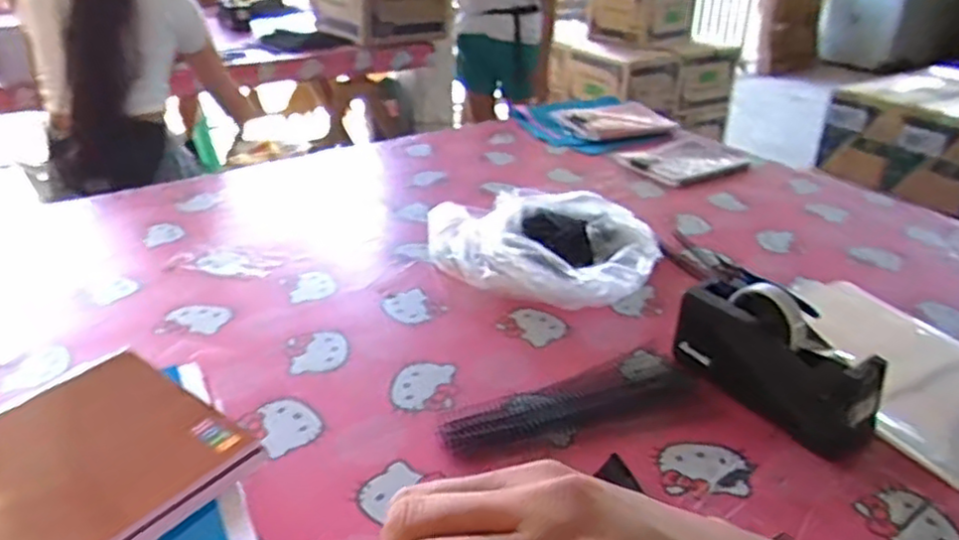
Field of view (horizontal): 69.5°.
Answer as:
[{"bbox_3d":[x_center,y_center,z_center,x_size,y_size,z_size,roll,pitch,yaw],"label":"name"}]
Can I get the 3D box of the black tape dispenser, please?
[{"bbox_3d":[0.301,0.090,0.708,0.063,0.114,0.201,-19,35,-33],"label":"black tape dispenser"}]

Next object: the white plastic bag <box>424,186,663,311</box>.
[{"bbox_3d":[0.072,-0.040,0.978,0.340,0.081,0.228,13,31,18],"label":"white plastic bag"}]

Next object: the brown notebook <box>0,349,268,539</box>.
[{"bbox_3d":[-0.326,0.160,0.526,0.215,0.017,0.252,22,34,31],"label":"brown notebook"}]

